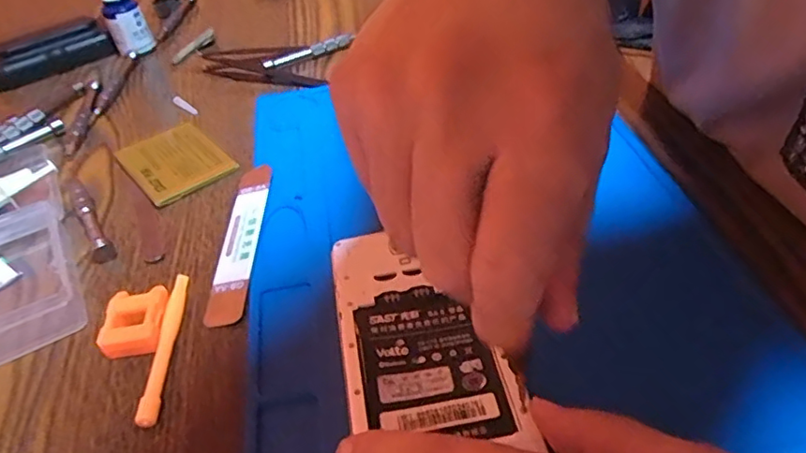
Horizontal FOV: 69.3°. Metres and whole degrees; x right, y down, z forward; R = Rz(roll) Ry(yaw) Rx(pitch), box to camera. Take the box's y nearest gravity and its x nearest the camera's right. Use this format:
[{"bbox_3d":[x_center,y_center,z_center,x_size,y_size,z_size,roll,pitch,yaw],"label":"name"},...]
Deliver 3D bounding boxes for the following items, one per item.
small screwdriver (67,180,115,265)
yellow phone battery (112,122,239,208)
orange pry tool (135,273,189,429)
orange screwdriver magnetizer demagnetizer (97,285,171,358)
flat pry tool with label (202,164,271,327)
[{"bbox_3d":[-0.188,-0.009,0.345,0.012,0.012,0.094,-28,47,-22],"label":"small screwdriver"},{"bbox_3d":[-0.148,-0.043,0.378,0.055,0.006,0.071,-32,48,-25],"label":"yellow phone battery"},{"bbox_3d":[-0.109,0.053,0.269,0.009,0.010,0.082,-8,42,-1],"label":"orange pry tool"},{"bbox_3d":[-0.126,0.046,0.276,0.027,0.013,0.033,-9,42,-2],"label":"orange screwdriver magnetizer demagnetizer"},{"bbox_3d":[-0.088,0.005,0.318,0.021,0.004,0.115,-9,45,7],"label":"flat pry tool with label"}]

